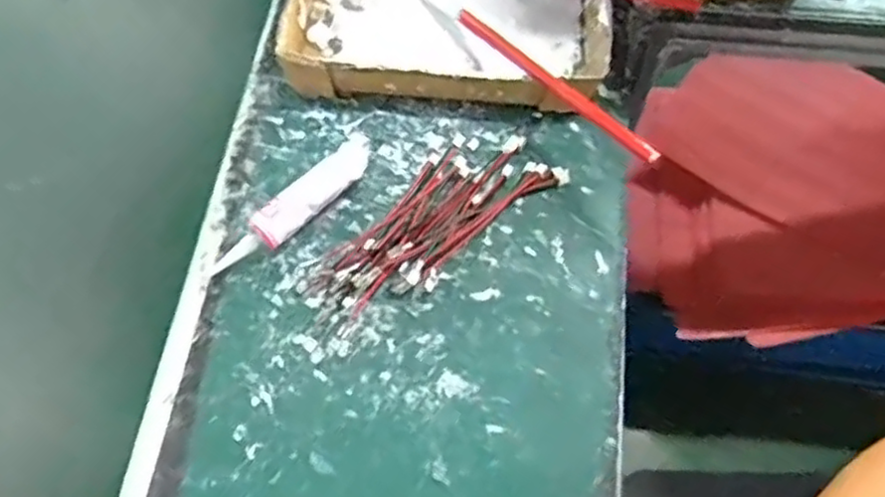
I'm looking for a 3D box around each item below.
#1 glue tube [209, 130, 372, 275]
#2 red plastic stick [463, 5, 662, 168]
[{"bbox_3d":[-0.099,-0.029,0.465,0.130,0.020,0.028,-41,70,-15],"label":"glue tube"},{"bbox_3d":[0.070,-0.113,0.462,0.009,0.014,0.205,-31,52,-15],"label":"red plastic stick"}]

